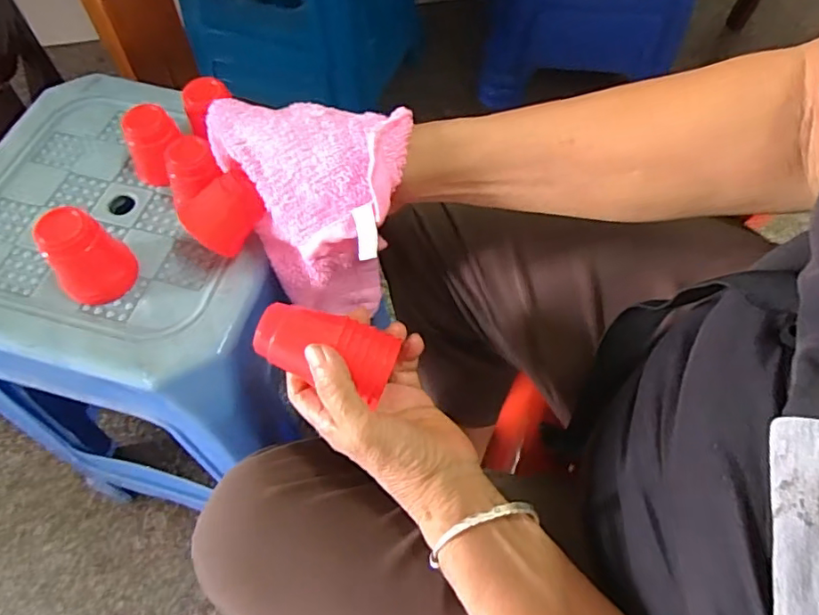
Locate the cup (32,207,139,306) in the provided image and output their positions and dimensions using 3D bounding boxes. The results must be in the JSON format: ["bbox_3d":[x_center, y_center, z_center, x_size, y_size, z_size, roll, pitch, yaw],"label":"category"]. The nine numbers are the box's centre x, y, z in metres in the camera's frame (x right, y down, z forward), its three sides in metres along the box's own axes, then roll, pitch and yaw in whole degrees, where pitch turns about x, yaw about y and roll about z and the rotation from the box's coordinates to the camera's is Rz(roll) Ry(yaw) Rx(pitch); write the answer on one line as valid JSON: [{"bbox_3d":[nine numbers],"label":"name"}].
[{"bbox_3d":[-0.228,-0.033,0.395,0.050,0.063,0.047,0,61,-1],"label":"cup"}]

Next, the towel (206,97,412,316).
[{"bbox_3d":[-0.070,-0.064,0.395,0.129,0.167,0.069,15,63,8],"label":"towel"}]

